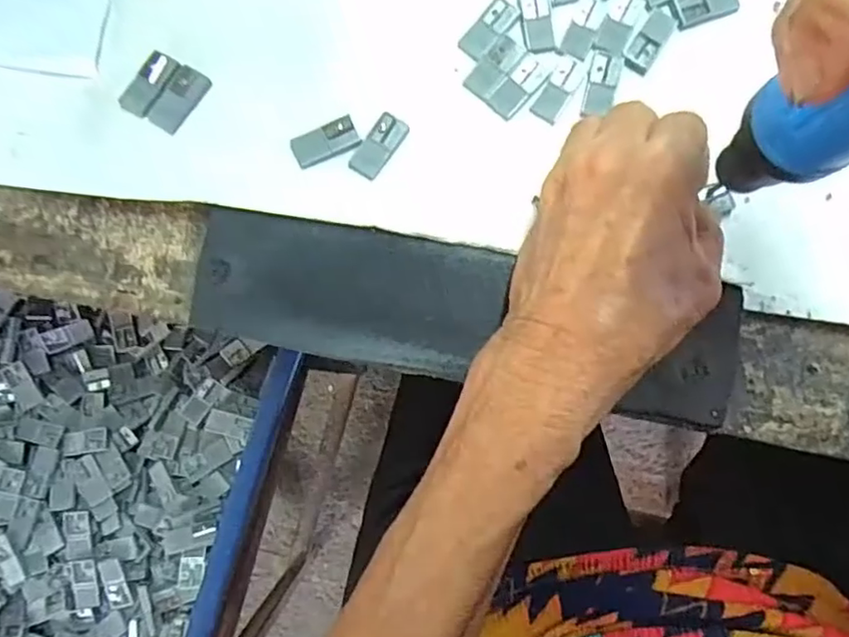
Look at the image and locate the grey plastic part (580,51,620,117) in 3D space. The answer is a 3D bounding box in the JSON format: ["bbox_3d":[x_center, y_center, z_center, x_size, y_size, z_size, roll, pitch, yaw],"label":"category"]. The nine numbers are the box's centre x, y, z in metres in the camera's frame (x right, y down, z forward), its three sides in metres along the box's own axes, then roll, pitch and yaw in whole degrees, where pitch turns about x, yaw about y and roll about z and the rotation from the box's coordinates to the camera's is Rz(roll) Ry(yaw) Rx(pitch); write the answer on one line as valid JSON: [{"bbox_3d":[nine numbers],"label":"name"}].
[{"bbox_3d":[0.075,-0.100,0.259,0.012,0.004,0.028,11,84,2],"label":"grey plastic part"}]

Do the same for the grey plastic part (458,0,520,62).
[{"bbox_3d":[0.028,-0.125,0.263,0.013,0.004,0.028,40,86,4],"label":"grey plastic part"}]

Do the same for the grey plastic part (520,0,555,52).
[{"bbox_3d":[0.048,-0.129,0.264,0.012,0.004,0.030,-6,84,0],"label":"grey plastic part"}]

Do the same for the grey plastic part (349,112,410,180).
[{"bbox_3d":[-0.019,-0.072,0.256,0.014,0.004,0.029,34,85,4],"label":"grey plastic part"}]

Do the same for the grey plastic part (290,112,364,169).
[{"bbox_3d":[-0.041,-0.074,0.258,0.027,0.006,0.013,-23,84,-2],"label":"grey plastic part"}]

